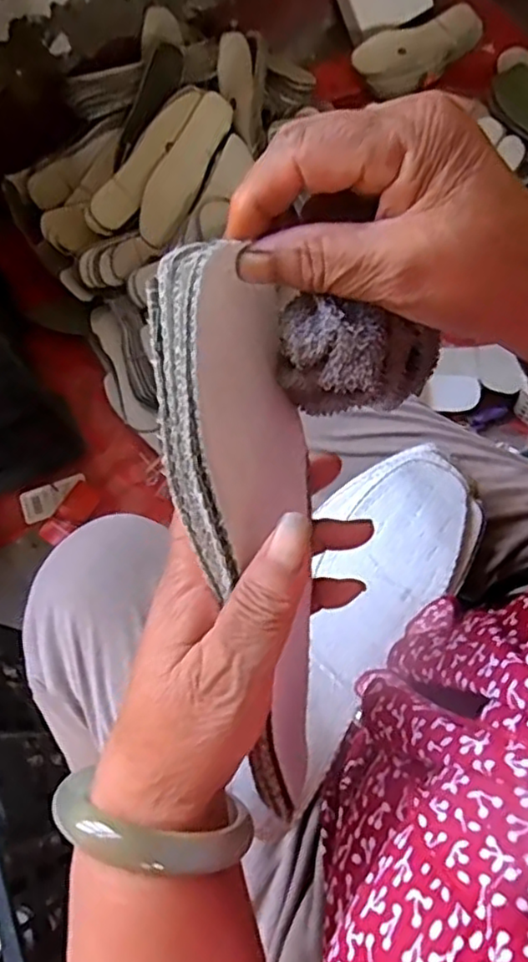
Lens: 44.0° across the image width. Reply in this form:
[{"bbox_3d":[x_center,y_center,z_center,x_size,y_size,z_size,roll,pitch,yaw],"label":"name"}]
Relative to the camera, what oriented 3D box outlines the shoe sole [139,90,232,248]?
[{"bbox_3d":[-0.117,-0.454,0.948,0.064,0.016,0.233,28,86,-21],"label":"shoe sole"}]

